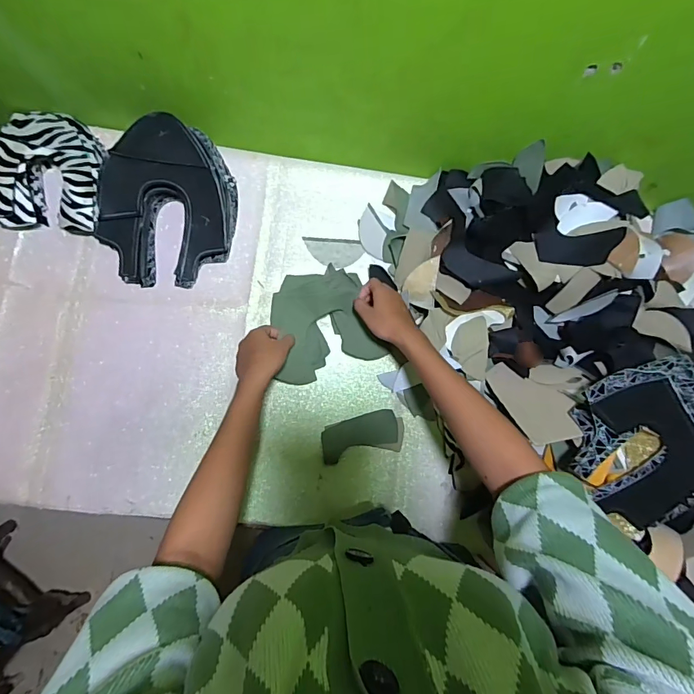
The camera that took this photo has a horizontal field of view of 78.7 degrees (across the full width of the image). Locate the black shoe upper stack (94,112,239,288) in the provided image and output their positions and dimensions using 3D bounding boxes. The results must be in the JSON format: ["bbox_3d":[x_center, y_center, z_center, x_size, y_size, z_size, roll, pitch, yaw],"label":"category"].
[{"bbox_3d":[-0.276,-0.222,0.645,0.194,0.095,0.246,9,83,-4],"label":"black shoe upper stack"}]

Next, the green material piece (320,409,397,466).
[{"bbox_3d":[0.020,0.138,0.662,0.121,0.004,0.056,-16,89,-8],"label":"green material piece"}]

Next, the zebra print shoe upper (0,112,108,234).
[{"bbox_3d":[-0.442,-0.268,0.646,0.150,0.071,0.185,12,82,-3],"label":"zebra print shoe upper"}]

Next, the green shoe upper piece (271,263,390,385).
[{"bbox_3d":[-0.041,-0.038,0.671,0.160,0.031,0.161,-20,85,-7],"label":"green shoe upper piece"}]

